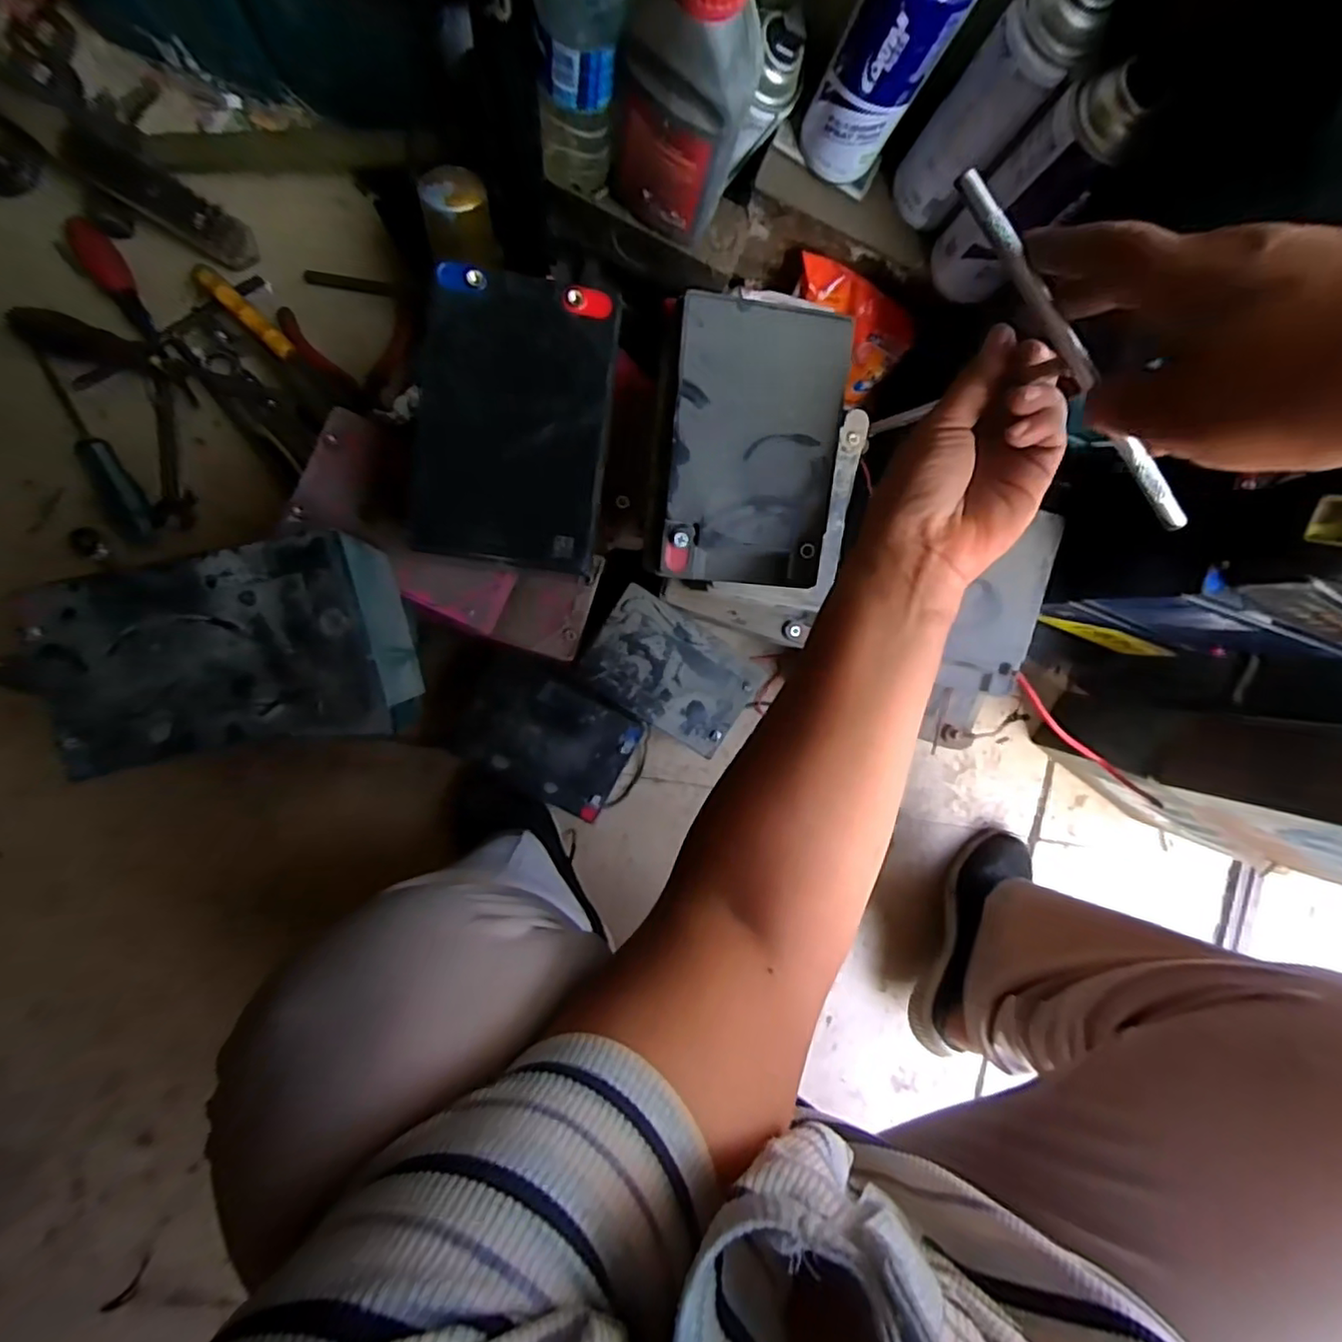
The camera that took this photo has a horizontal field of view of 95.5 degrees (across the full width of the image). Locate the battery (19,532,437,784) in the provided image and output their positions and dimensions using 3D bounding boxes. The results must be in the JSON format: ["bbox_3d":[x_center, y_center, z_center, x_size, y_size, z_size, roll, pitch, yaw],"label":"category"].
[{"bbox_3d":[-0.235,-0.008,0.342,0.151,0.096,0.109,-11,95,-7],"label":"battery"}]

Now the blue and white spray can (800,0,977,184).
[{"bbox_3d":[0.136,-0.382,0.372,0.062,0.155,0.053,31,89,-9],"label":"blue and white spray can"}]

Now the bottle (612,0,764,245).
[{"bbox_3d":[0.009,-0.363,0.394,0.084,0.202,0.055,26,90,-9],"label":"bottle"}]

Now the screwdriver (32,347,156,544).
[{"bbox_3d":[-0.509,-0.194,0.534,0.031,0.024,0.188,-31,85,-5],"label":"screwdriver"}]

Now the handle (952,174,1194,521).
[{"bbox_3d":[0.176,-0.133,0.265,0.010,0.012,0.179,-43,102,-3],"label":"handle"}]

